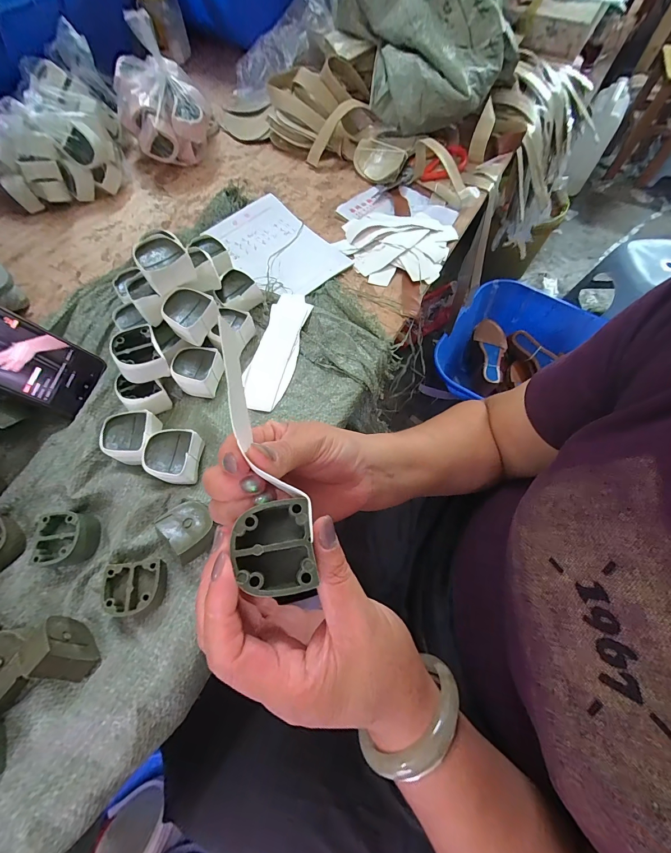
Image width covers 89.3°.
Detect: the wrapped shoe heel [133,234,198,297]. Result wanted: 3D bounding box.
[{"bbox_3d":[-0.178,-0.170,0.353,0.047,0.033,0.044,-33,69,-14],"label":"wrapped shoe heel"}]

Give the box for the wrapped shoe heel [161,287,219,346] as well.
[{"bbox_3d":[-0.156,-0.118,0.360,0.045,0.032,0.050,28,68,12],"label":"wrapped shoe heel"}]

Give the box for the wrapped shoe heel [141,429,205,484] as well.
[{"bbox_3d":[-0.154,0.029,0.323,0.042,0.025,0.051,4,65,2],"label":"wrapped shoe heel"}]

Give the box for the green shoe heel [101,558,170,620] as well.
[{"bbox_3d":[-0.166,0.135,0.282,0.042,0.022,0.042,-8,65,-4],"label":"green shoe heel"}]

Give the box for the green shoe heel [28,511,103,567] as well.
[{"bbox_3d":[-0.236,0.099,0.298,0.044,0.020,0.043,0,65,0],"label":"green shoe heel"}]

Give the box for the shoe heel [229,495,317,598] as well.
[{"bbox_3d":[-0.030,0.062,0.172,0.037,0.022,0.042,-9,63,-4],"label":"shoe heel"}]

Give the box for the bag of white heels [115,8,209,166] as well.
[{"bbox_3d":[-0.265,-0.491,0.511,0.124,0.154,0.112,-23,67,-10],"label":"bag of white heels"}]

